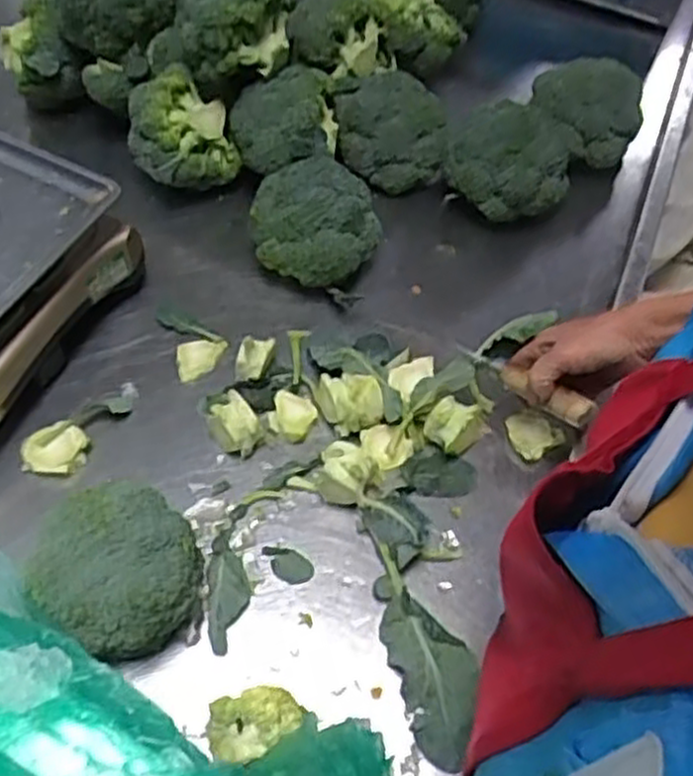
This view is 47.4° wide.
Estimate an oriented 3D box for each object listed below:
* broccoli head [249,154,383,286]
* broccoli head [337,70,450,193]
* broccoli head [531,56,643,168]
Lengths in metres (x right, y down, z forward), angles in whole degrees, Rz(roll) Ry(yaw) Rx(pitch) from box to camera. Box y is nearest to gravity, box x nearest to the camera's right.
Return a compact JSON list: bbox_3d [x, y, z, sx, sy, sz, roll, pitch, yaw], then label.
[{"bbox_3d":[-0.031,-0.157,0.789,0.128,0.101,0.106,3,55,-2],"label":"broccoli head"},{"bbox_3d":[0.051,-0.286,0.894,0.121,0.097,0.094,-11,56,-12],"label":"broccoli head"},{"bbox_3d":[0.276,-0.317,0.925,0.122,0.107,0.101,12,55,4],"label":"broccoli head"}]

